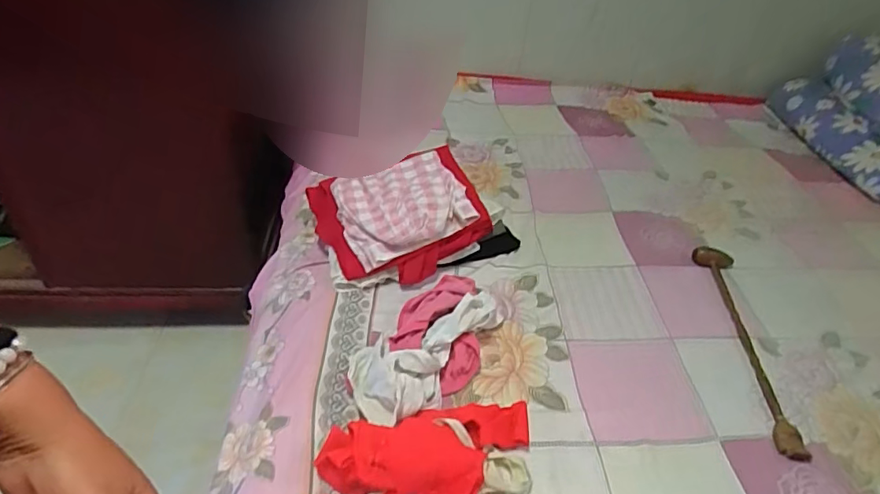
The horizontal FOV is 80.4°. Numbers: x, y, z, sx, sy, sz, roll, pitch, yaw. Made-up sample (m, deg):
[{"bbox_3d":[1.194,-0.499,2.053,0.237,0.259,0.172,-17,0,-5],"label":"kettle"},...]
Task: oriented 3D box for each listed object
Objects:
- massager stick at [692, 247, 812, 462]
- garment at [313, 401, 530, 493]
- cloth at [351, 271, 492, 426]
[{"bbox_3d":[0.540,0.157,0.936,0.082,0.031,0.451,10,40,3],"label":"massager stick"},{"bbox_3d":[-0.006,0.272,0.681,0.287,0.072,0.140,-5,42,-15],"label":"garment"},{"bbox_3d":[-0.021,0.150,0.820,0.150,0.077,0.263,28,44,23],"label":"cloth"}]

